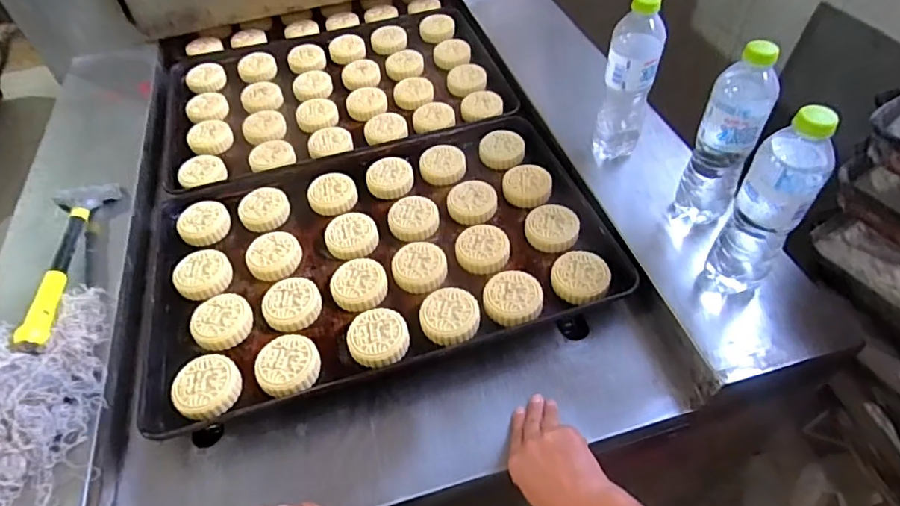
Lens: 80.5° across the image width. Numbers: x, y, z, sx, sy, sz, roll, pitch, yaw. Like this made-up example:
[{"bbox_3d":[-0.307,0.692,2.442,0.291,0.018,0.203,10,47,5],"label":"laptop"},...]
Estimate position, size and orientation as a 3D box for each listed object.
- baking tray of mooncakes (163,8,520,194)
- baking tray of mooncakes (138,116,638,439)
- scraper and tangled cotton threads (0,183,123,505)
[{"bbox_3d":[-0.220,-0.312,0.997,0.601,0.040,0.423,-14,50,-7],"label":"baking tray of mooncakes"},{"bbox_3d":[-0.104,-0.009,0.739,0.583,0.045,0.382,-16,52,-8],"label":"baking tray of mooncakes"},{"bbox_3d":[-0.486,0.078,0.636,0.165,0.053,0.495,-9,49,-2],"label":"scraper and tangled cotton threads"}]

